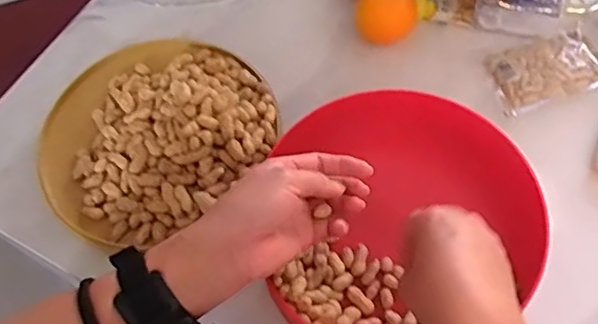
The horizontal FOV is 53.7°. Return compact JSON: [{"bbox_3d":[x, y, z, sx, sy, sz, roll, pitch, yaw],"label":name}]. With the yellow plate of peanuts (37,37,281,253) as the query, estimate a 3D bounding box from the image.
[{"bbox_3d":[-0.146,-0.041,0.580,0.224,0.044,0.208,-2,63,3],"label":"yellow plate of peanuts"}]

